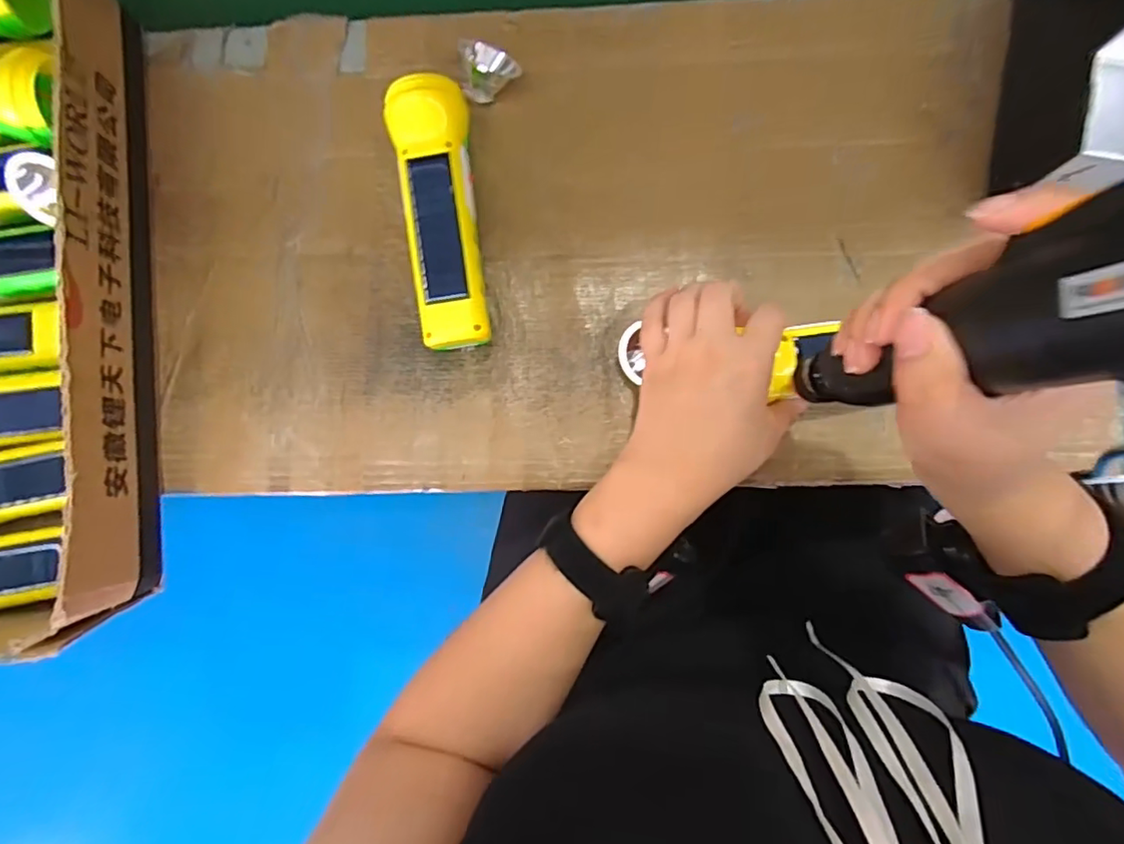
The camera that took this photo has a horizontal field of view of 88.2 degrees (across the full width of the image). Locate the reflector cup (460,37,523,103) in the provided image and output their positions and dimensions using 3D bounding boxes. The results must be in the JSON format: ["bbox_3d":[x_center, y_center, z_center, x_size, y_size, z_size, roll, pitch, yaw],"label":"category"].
[{"bbox_3d":[-0.049,-0.240,0.396,0.040,0.030,0.031,-15,83,1],"label":"reflector cup"}]

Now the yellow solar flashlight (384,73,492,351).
[{"bbox_3d":[-0.075,-0.132,0.378,0.048,0.052,0.165,-10,83,2],"label":"yellow solar flashlight"}]

